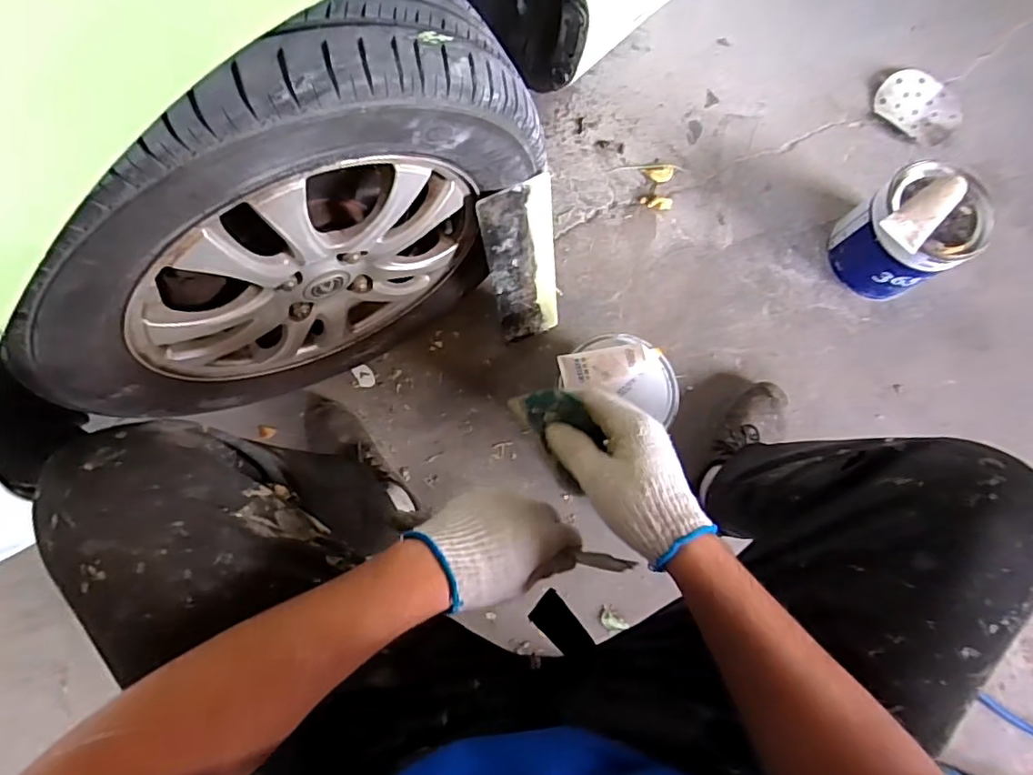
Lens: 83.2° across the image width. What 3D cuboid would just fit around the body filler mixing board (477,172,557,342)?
[{"bbox_3d":[0.011,-0.148,0.754,0.089,0.292,0.008,-26,65,-7],"label":"body filler mixing board"}]

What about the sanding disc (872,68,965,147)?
[{"bbox_3d":[0.722,-0.504,1.041,0.128,0.011,0.143,-39,83,-8],"label":"sanding disc"}]

